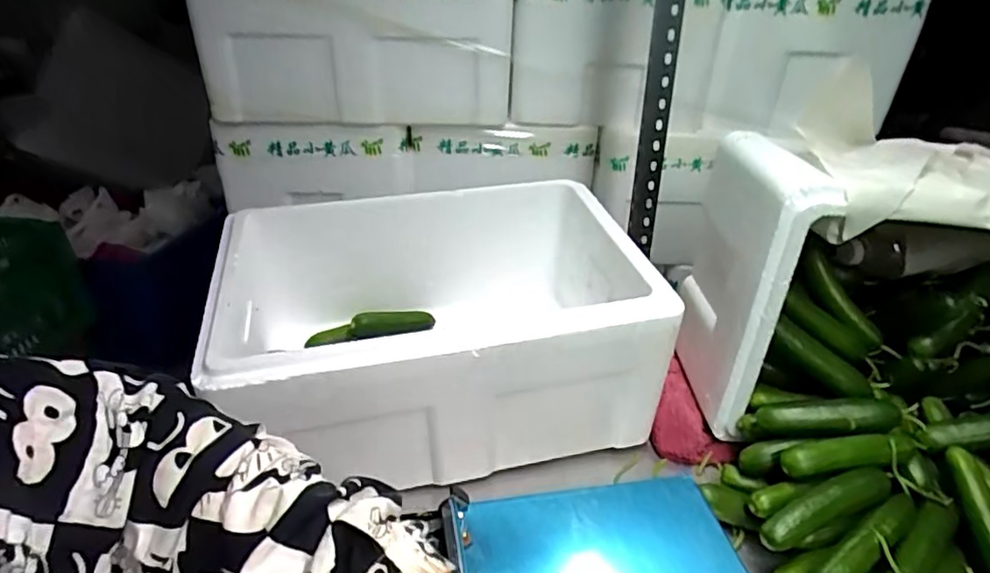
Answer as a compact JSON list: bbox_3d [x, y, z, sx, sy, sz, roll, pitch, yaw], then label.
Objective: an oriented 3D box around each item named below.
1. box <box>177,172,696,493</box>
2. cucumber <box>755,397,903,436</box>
[{"bbox_3d":[-0.051,0.042,0.681,0.451,0.202,0.304,-5,32,-12],"label":"box"},{"bbox_3d":[0.329,0.131,0.591,0.126,0.028,0.030,-7,28,17],"label":"cucumber"}]

